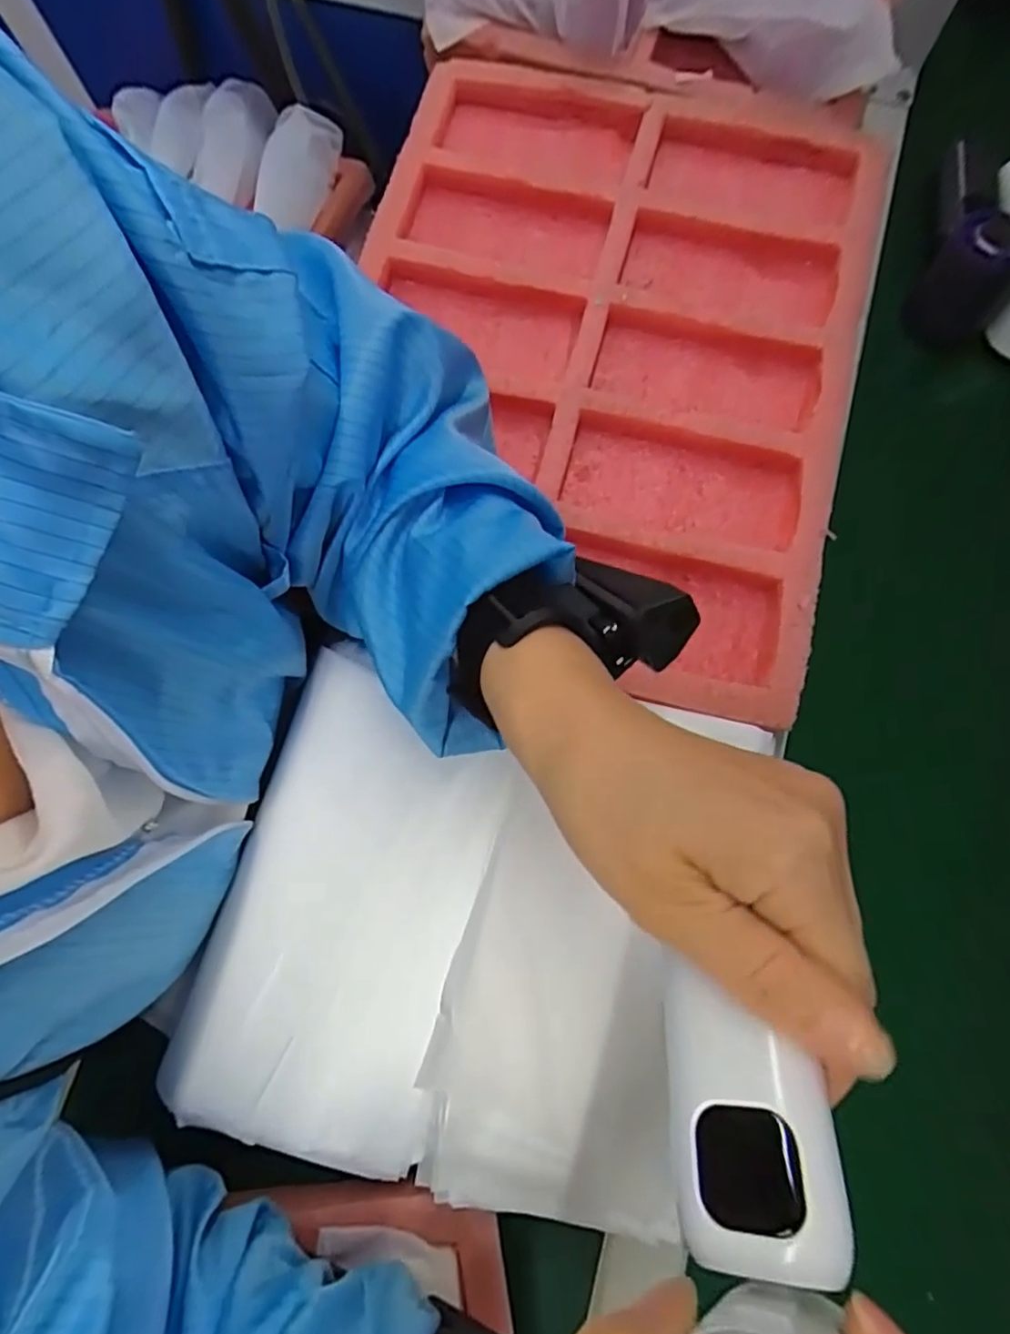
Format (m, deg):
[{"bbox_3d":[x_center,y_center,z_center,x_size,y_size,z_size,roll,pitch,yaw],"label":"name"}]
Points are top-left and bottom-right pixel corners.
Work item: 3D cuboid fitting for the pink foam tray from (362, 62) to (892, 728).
[{"bbox_3d":[0.053,-0.209,0.394,0.339,0.045,0.412,16,79,4],"label":"pink foam tray"}]

